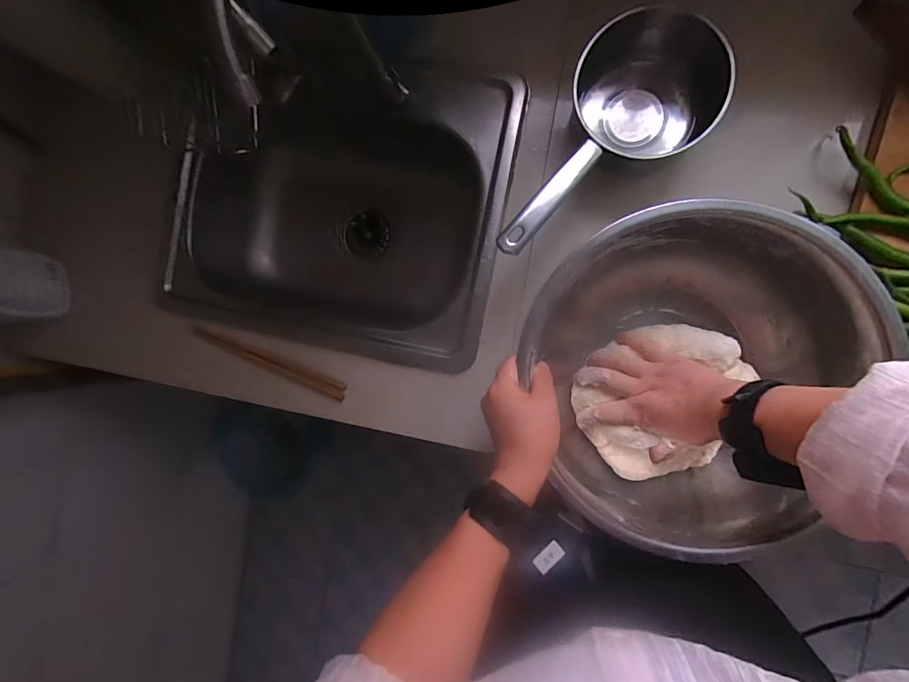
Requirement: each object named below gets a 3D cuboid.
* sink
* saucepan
[{"bbox_3d":[-0.148,-0.181,0.617,0.447,0.187,0.357,11,92,9],"label":"sink"},{"bbox_3d":[0.150,-0.208,0.439,0.133,0.091,0.296,44,85,6],"label":"saucepan"}]

